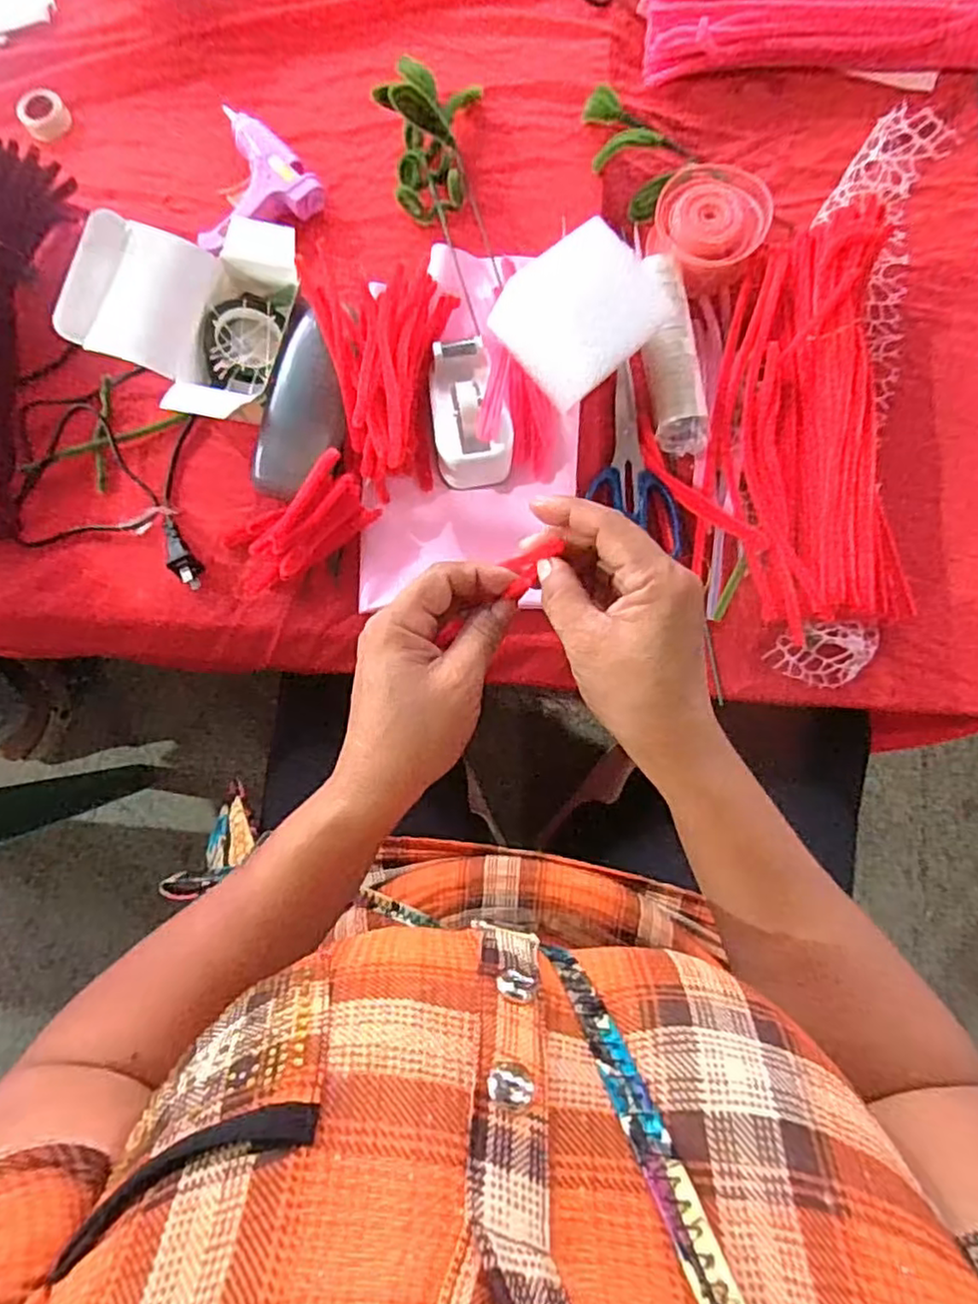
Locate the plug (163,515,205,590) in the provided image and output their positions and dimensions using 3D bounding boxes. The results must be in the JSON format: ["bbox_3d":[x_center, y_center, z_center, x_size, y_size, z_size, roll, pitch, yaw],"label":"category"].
[{"bbox_3d":[-0.223,-0.073,0.483,0.016,0.023,0.058,-27,70,-4],"label":"plug"}]

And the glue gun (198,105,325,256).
[{"bbox_3d":[-0.199,-0.371,0.535,0.103,0.028,0.098,-36,83,-5],"label":"glue gun"}]

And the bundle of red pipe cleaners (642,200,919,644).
[{"bbox_3d":[0.215,-0.165,0.485,0.165,0.056,0.296,0,81,0],"label":"bundle of red pipe cleaners"}]

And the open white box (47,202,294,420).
[{"bbox_3d":[-0.214,-0.247,0.487,0.137,0.071,0.168,11,81,2],"label":"open white box"}]

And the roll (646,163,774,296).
[{"bbox_3d":[0.171,-0.329,0.524,0.082,0.042,0.095,30,82,5],"label":"roll"}]

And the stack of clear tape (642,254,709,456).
[{"bbox_3d":[0.138,-0.225,0.507,0.034,0.029,0.150,-5,81,-1],"label":"stack of clear tape"}]

